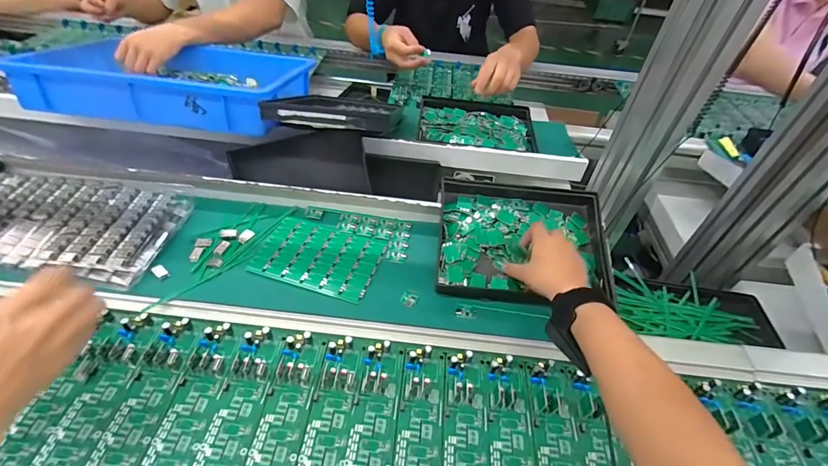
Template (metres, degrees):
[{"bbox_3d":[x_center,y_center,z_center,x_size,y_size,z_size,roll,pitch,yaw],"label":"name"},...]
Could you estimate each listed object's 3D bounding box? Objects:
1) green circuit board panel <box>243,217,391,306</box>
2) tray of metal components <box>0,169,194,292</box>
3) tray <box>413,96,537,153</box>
[{"bbox_3d":[-0.132,0.033,0.554,0.164,0.004,0.108,15,48,8],"label":"green circuit board panel"},{"bbox_3d":[-0.485,-0.017,0.552,0.309,0.023,0.162,10,47,3],"label":"tray of metal components"},{"bbox_3d":[0.124,-0.216,0.807,0.229,0.037,0.215,6,44,1],"label":"tray"}]

